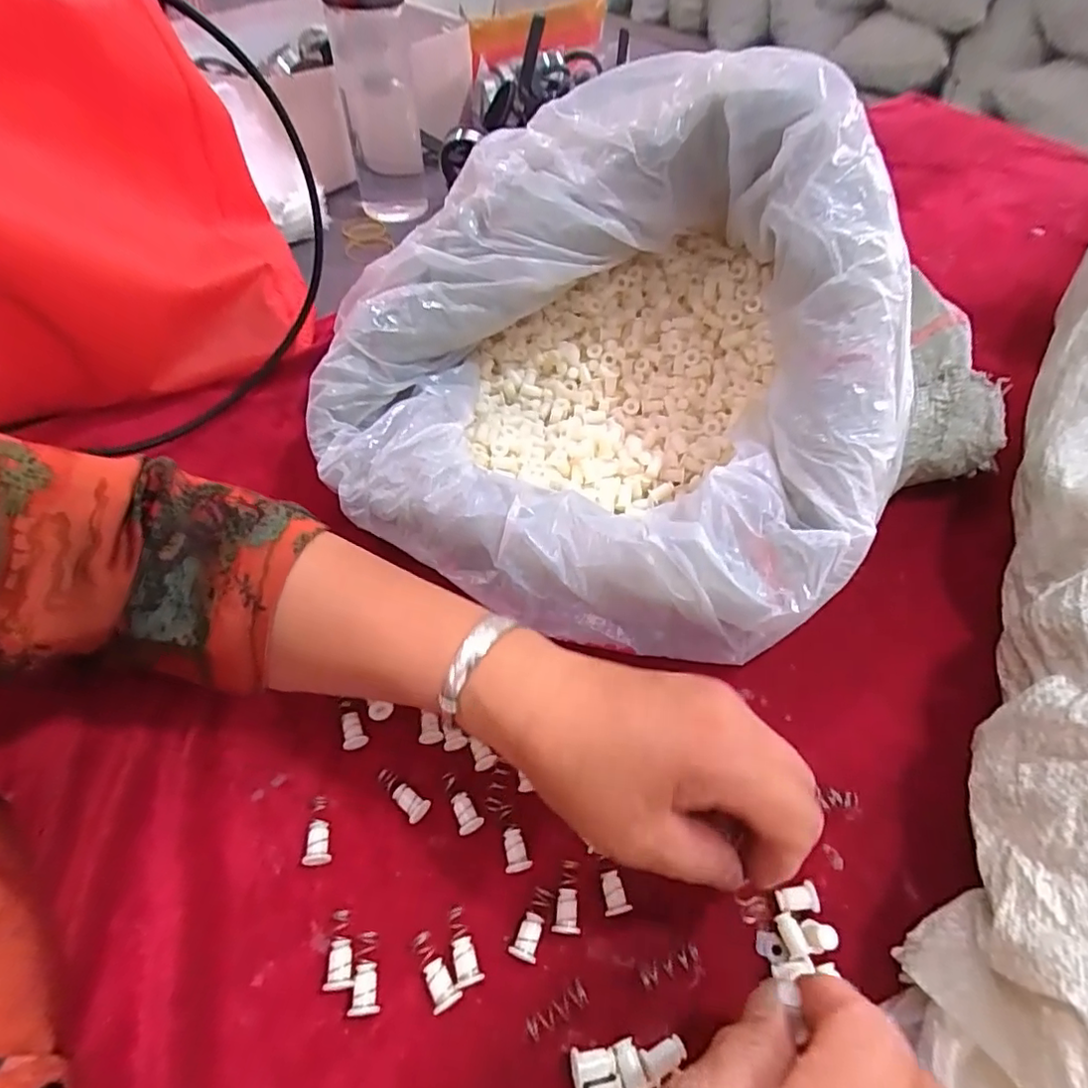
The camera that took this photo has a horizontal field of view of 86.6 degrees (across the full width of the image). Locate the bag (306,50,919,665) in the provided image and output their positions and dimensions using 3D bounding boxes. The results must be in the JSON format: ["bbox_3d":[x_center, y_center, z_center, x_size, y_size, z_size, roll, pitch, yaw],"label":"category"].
[{"bbox_3d":[0.042,-0.128,0.334,0.284,0.167,0.300,18,57,10],"label":"bag"}]

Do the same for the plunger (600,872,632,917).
[{"bbox_3d":[0.030,0.148,0.244,0.010,0.008,0.016,-9,56,-8],"label":"plunger"}]

